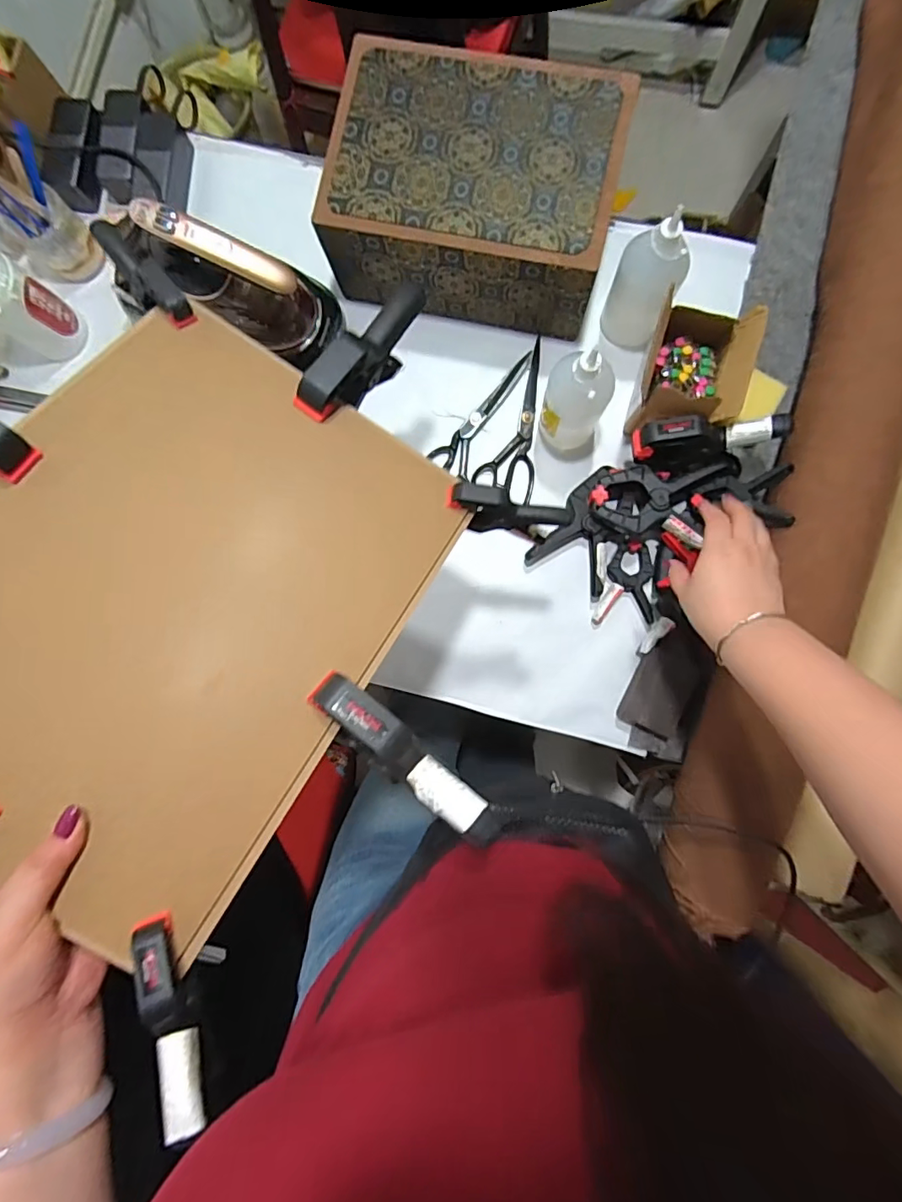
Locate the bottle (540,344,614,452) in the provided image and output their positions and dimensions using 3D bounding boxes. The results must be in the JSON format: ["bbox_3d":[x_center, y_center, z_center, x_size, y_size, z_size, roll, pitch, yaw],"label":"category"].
[{"bbox_3d":[0.150,-0.241,0.636,0.081,0.170,0.066,20,90,4],"label":"bottle"}]

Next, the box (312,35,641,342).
[{"bbox_3d":[0.029,-0.501,0.656,0.323,0.137,0.227,12,89,4],"label":"box"}]

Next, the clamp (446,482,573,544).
[{"bbox_3d":[0.047,-0.078,0.471,0.108,0.053,0.032,13,89,-20],"label":"clamp"}]

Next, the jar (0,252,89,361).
[{"bbox_3d":[-0.583,-0.397,0.701,0.112,0.121,0.089,35,91,4],"label":"jar"}]

